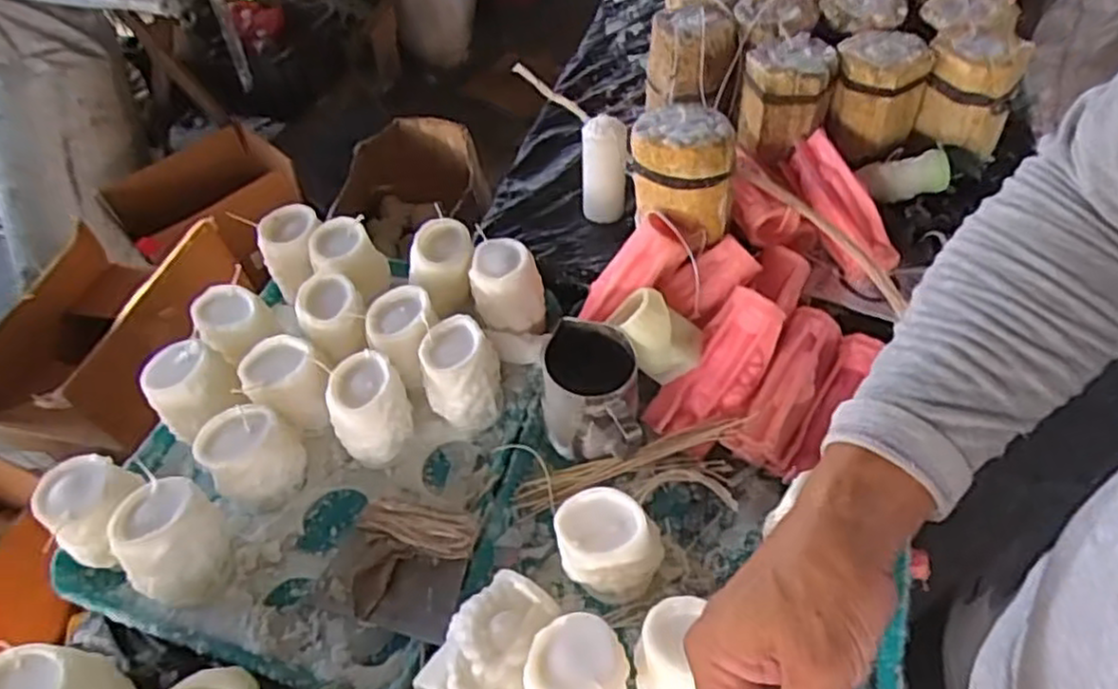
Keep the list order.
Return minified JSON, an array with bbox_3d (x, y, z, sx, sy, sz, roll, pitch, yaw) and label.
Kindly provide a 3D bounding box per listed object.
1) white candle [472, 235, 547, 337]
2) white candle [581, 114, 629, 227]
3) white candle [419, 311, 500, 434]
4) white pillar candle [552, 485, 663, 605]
[{"bbox_3d":[-0.052,-0.059,0.737,0.073,0.069,0.067,-6,51,0],"label":"white candle"},{"bbox_3d":[0.051,-0.196,0.805,0.048,0.117,0.046,0,51,5],"label":"white candle"},{"bbox_3d":[-0.091,0.031,0.691,0.069,0.097,0.065,-13,51,-6],"label":"white candle"},{"bbox_3d":[0.036,0.162,0.575,0.078,0.096,0.059,-9,51,-3],"label":"white pillar candle"}]

